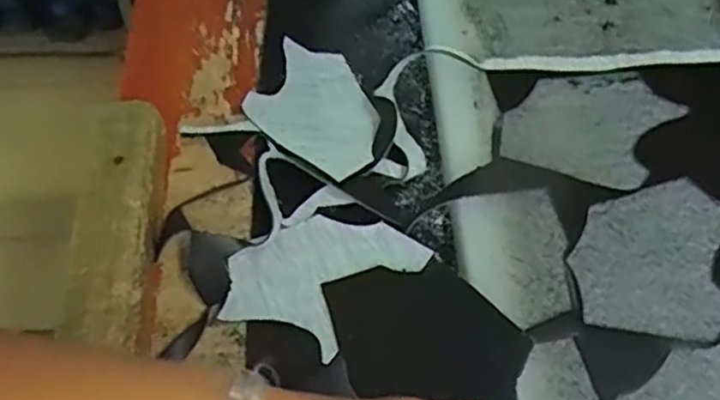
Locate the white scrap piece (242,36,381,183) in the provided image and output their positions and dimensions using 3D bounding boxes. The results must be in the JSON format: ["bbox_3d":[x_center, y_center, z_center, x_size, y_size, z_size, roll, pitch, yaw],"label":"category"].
[{"bbox_3d":[-0.031,-0.071,0.512,0.097,0.009,0.118,22,47,-3],"label":"white scrap piece"}]

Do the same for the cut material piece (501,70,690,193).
[{"bbox_3d":[0.167,-0.057,0.484,0.117,0.012,0.101,13,58,10],"label":"cut material piece"}]

